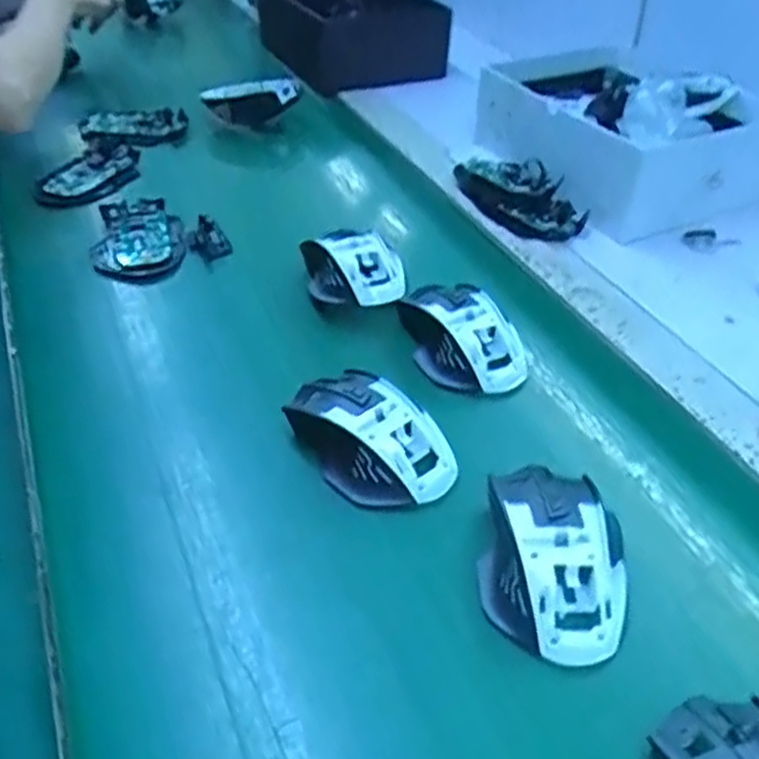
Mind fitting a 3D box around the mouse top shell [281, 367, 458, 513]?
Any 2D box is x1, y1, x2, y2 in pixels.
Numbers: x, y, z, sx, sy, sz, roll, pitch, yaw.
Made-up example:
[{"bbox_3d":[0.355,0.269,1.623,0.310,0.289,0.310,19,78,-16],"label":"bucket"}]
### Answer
[{"bbox_3d":[-0.008,0.030,0.463,0.069,0.036,0.116,-26,47,-29],"label":"mouse top shell"}]

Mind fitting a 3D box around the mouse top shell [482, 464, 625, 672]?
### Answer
[{"bbox_3d":[0.092,0.088,0.399,0.074,0.036,0.116,7,40,7],"label":"mouse top shell"}]

